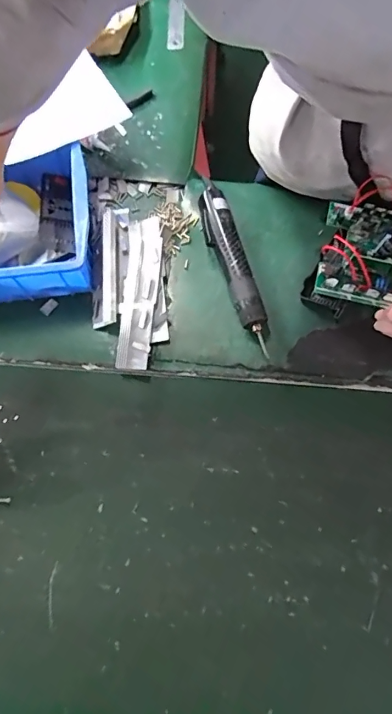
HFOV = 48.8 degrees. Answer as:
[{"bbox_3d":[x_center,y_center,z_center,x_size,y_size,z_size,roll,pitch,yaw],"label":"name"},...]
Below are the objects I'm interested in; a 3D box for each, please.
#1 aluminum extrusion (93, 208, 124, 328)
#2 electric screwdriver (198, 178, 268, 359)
[{"bbox_3d":[-0.116,-0.124,0.581,0.036,0.026,0.169,3,75,0],"label":"aluminum extrusion"},{"bbox_3d":[0.045,-0.131,0.575,0.041,0.035,0.240,-16,76,-5],"label":"electric screwdriver"}]

